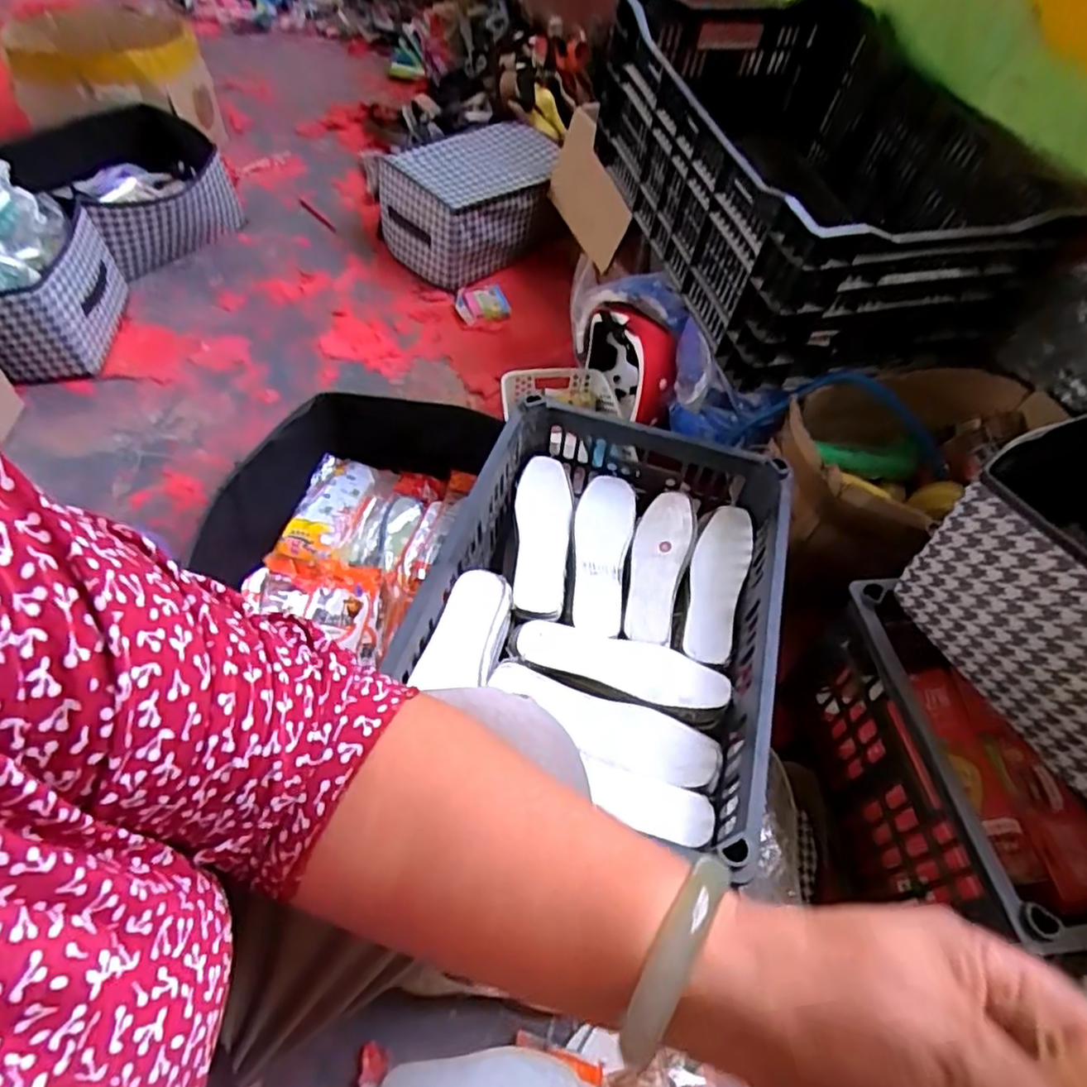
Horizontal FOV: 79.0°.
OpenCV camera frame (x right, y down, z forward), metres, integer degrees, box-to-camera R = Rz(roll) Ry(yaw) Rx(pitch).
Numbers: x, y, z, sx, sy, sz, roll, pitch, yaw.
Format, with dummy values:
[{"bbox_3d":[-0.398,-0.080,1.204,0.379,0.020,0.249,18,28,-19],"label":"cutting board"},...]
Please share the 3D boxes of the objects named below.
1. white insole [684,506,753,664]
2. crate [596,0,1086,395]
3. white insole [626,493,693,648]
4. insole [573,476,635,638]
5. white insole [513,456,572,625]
[{"bbox_3d":[0.208,0.041,0.788,0.064,0.016,0.215,18,54,9],"label":"white insole"},{"bbox_3d":[0.381,-0.508,0.926,0.493,0.267,0.551,-9,55,-10],"label":"crate"},{"bbox_3d":[0.135,0.025,0.791,0.064,0.020,0.210,16,54,8],"label":"white insole"},{"bbox_3d":[0.068,0.007,0.798,0.069,0.015,0.229,10,54,3],"label":"insole"},{"bbox_3d":[-0.003,-0.010,0.804,0.067,0.023,0.236,5,53,0],"label":"white insole"}]

